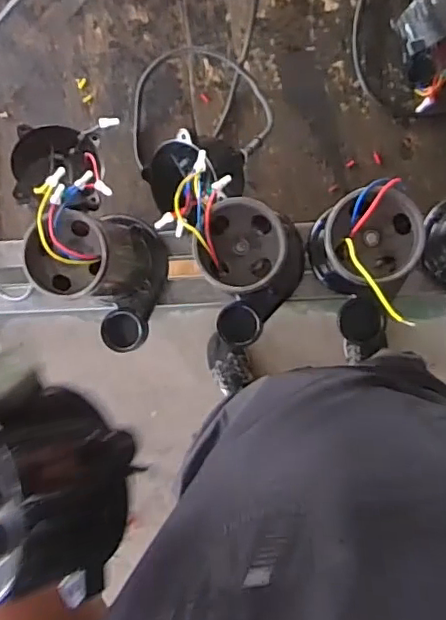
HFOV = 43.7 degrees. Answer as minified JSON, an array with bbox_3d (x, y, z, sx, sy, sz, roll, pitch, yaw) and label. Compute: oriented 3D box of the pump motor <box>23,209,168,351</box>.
[{"bbox_3d":[-0.129,-0.038,0.649,0.106,0.193,0.162,-24,88,8],"label":"pump motor"}]

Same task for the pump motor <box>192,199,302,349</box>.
[{"bbox_3d":[0.041,-0.045,0.629,0.106,0.186,0.139,-14,90,8],"label":"pump motor"}]

